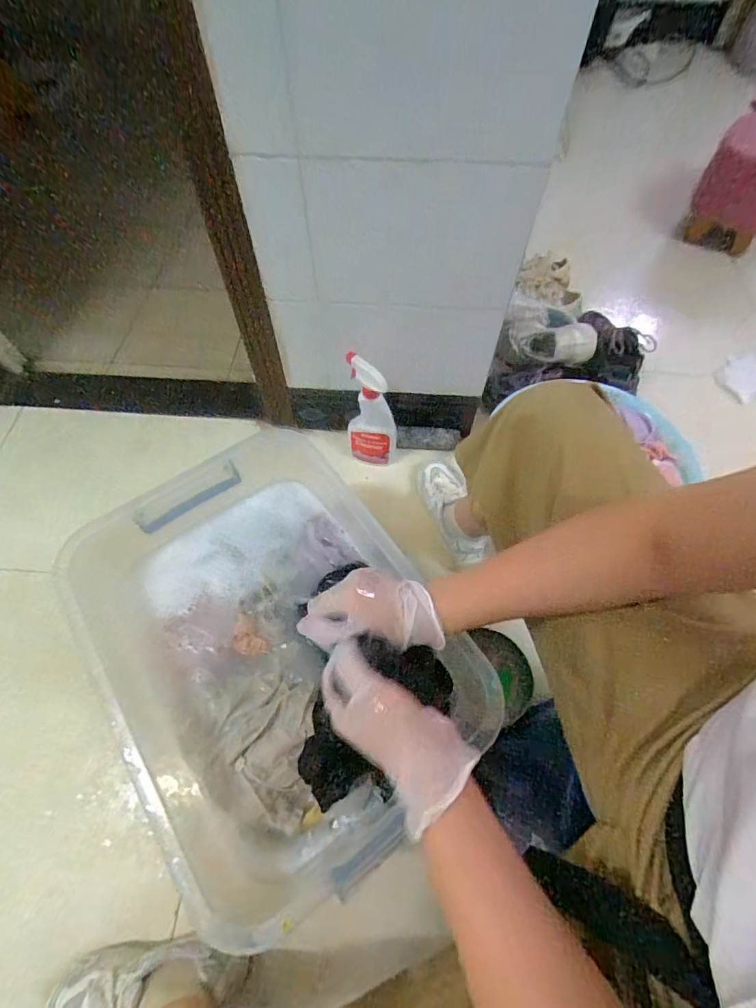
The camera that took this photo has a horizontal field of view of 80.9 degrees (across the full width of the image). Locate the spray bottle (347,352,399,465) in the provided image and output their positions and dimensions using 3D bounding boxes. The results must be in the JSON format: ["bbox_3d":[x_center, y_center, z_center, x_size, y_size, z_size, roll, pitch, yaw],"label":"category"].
[{"bbox_3d":[-0.011,-0.168,0.859,0.100,0.256,0.055,6,62,3],"label":"spray bottle"}]

